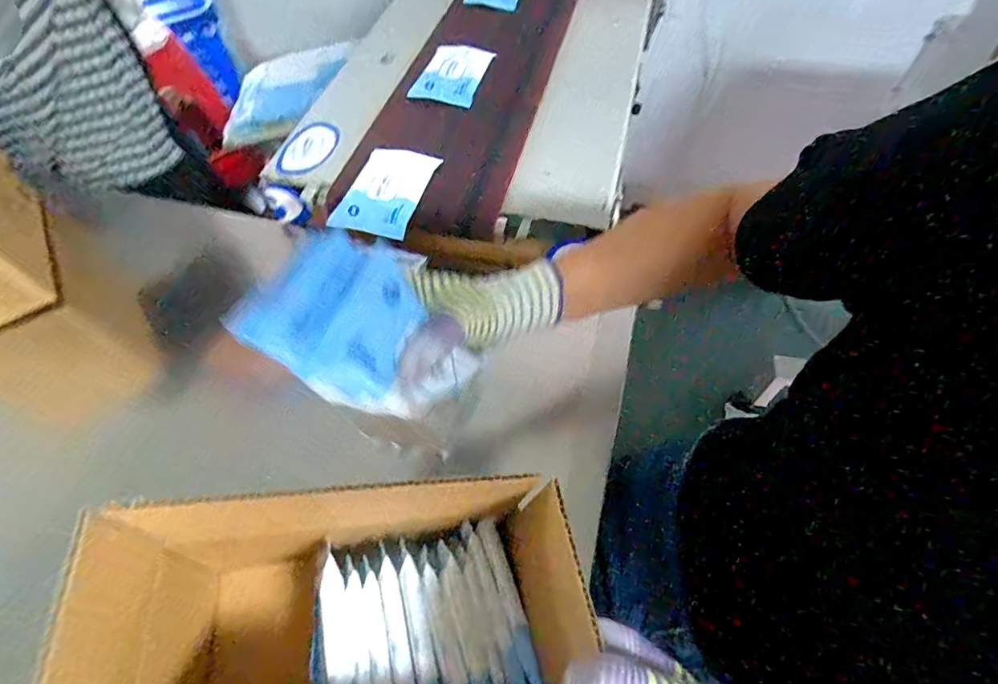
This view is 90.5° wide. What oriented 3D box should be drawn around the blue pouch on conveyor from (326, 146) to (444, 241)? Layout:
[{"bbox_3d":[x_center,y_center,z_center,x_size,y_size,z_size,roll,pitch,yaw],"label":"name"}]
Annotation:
[{"bbox_3d":[-0.126,-0.175,0.555,0.086,0.014,0.139,11,58,10],"label":"blue pouch on conveyor"}]

